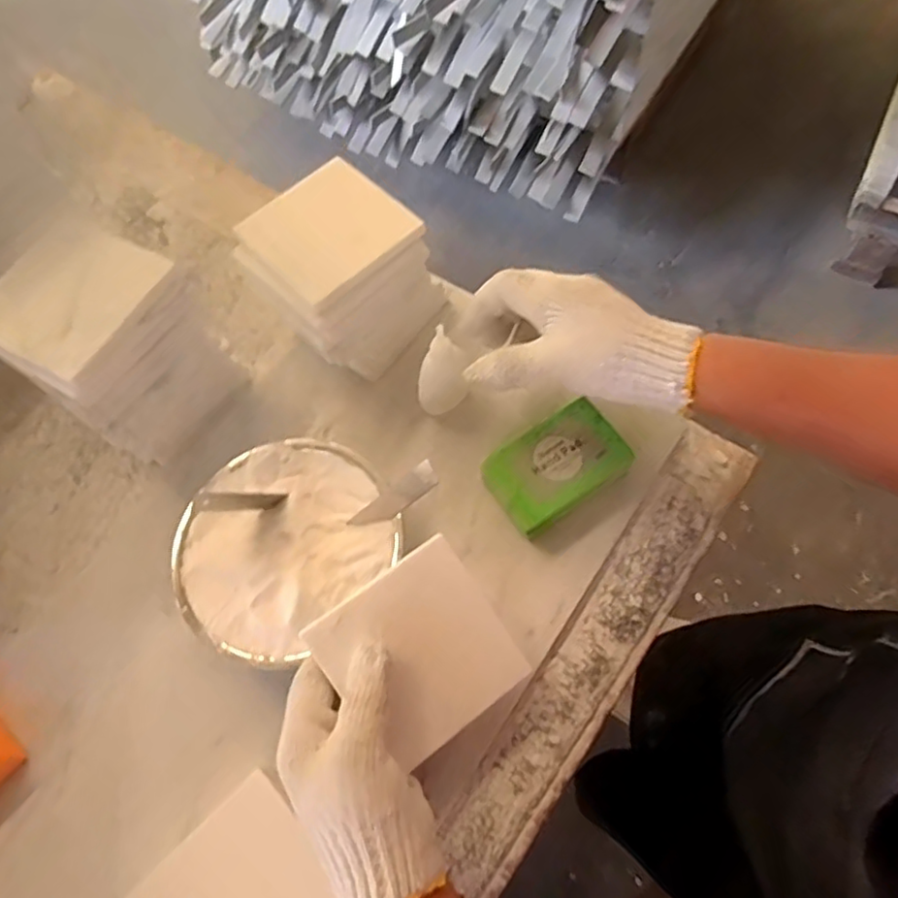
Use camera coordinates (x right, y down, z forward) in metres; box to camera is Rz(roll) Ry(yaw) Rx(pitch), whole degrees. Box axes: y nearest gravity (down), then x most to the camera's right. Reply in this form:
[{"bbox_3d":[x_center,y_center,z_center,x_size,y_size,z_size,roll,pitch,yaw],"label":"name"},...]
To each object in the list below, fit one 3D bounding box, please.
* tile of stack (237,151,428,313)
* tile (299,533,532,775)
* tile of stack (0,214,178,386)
[{"bbox_3d":[-0.085,-0.156,0.455,0.097,0.013,0.095,-42,74,-10],"label":"tile of stack"},{"bbox_3d":[-0.016,0.117,0.376,0.097,0.012,0.098,-34,88,-20],"label":"tile"},{"bbox_3d":[-0.243,-0.099,0.413,0.094,0.011,0.099,24,67,14],"label":"tile of stack"}]

